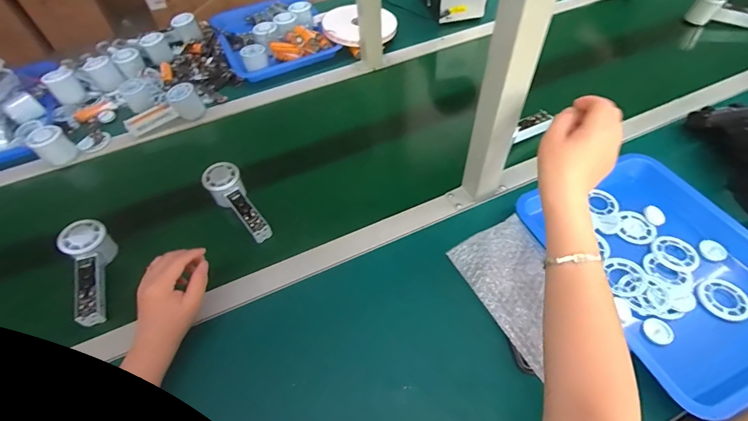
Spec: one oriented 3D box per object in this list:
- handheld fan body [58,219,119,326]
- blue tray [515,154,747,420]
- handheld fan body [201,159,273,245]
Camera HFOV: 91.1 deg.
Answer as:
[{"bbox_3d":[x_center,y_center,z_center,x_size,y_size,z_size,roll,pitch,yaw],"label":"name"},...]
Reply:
[{"bbox_3d":[-0.408,0.087,0.531,0.053,0.043,0.152,-16,73,-9],"label":"handheld fan body"},{"bbox_3d":[0.399,0.069,0.502,0.264,0.035,0.323,-21,55,-13],"label":"blue tray"},{"bbox_3d":[-0.221,-0.010,0.609,0.057,0.057,0.158,-36,75,-22],"label":"handheld fan body"}]

